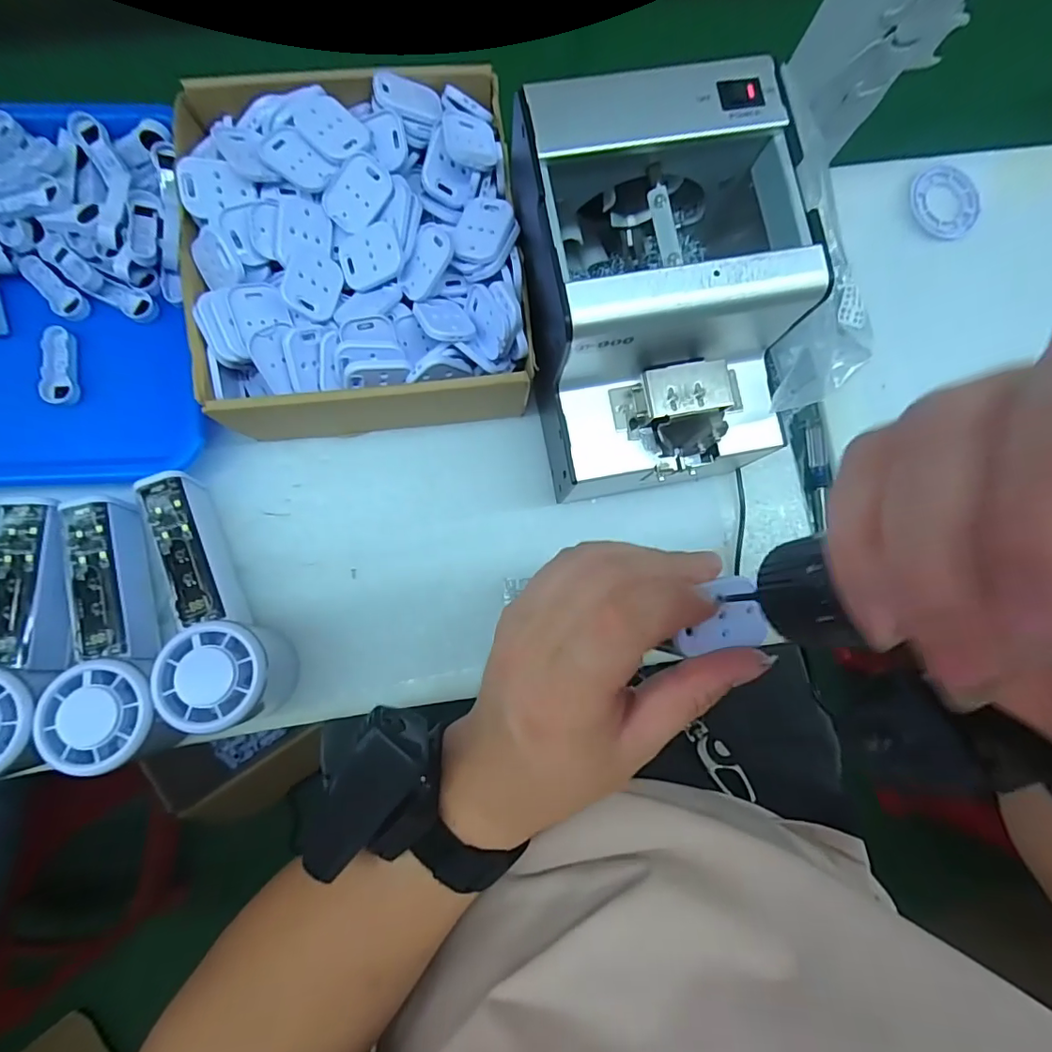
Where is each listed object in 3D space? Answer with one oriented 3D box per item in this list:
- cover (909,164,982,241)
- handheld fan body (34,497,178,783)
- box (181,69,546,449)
[{"bbox_3d":[0.319,-0.246,0.407,0.055,0.010,0.055,0,85,-4],"label":"cover"},{"bbox_3d":[-0.235,0.058,0.303,0.055,0.038,0.148,-13,69,-9],"label":"handheld fan body"},{"bbox_3d":[-0.102,-0.160,0.327,0.187,0.072,0.212,-6,85,-4],"label":"box"}]

